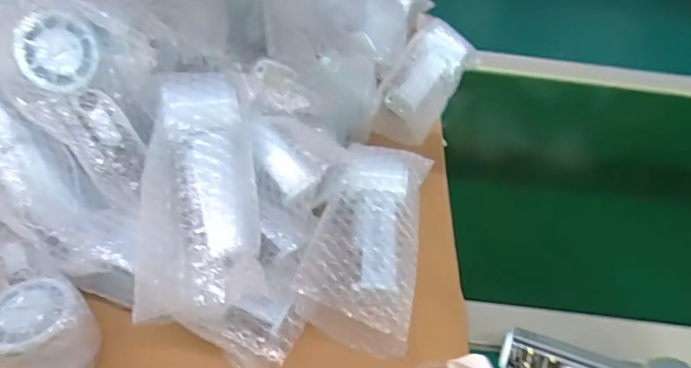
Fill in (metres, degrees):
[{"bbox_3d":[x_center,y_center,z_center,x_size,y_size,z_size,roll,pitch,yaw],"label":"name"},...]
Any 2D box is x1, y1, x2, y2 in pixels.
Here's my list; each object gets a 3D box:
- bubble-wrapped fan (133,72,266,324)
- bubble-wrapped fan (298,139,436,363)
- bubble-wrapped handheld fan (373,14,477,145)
[{"bbox_3d":[-0.107,-0.001,0.374,0.083,0.053,0.189,-1,68,-8],"label":"bubble-wrapped fan"},{"bbox_3d":[0.020,0.046,0.445,0.093,0.071,0.203,10,45,3],"label":"bubble-wrapped fan"},{"bbox_3d":[0.101,-0.131,0.636,0.076,0.074,0.204,26,64,18],"label":"bubble-wrapped handheld fan"}]

